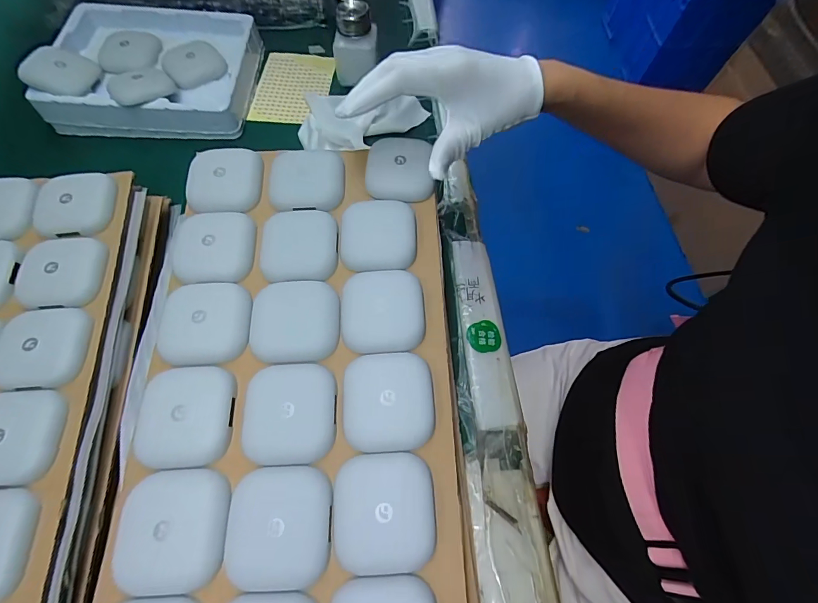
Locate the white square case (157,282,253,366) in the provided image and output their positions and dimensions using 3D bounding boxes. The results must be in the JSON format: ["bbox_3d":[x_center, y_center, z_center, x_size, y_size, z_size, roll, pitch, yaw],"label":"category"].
[{"bbox_3d":[-0.155,0.015,0.291,0.064,0.013,0.064,-2,68,-2],"label":"white square case"}]

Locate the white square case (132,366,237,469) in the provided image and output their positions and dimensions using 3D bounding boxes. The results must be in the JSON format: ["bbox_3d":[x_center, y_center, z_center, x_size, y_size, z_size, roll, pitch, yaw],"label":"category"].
[{"bbox_3d":[-0.153,0.077,0.263,0.059,0.018,0.065,-2,68,-3],"label":"white square case"}]

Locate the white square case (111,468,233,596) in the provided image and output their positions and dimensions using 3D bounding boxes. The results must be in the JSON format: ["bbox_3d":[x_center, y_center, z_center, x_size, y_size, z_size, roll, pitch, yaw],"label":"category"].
[{"bbox_3d":[-0.146,0.140,0.235,0.060,0.017,0.065,-3,68,-3],"label":"white square case"}]

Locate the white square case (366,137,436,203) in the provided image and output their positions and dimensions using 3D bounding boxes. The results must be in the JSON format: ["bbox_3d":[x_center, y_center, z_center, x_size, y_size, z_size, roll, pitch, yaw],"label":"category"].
[{"bbox_3d":[-0.009,-0.120,0.347,0.058,0.014,0.062,-4,65,1],"label":"white square case"}]

